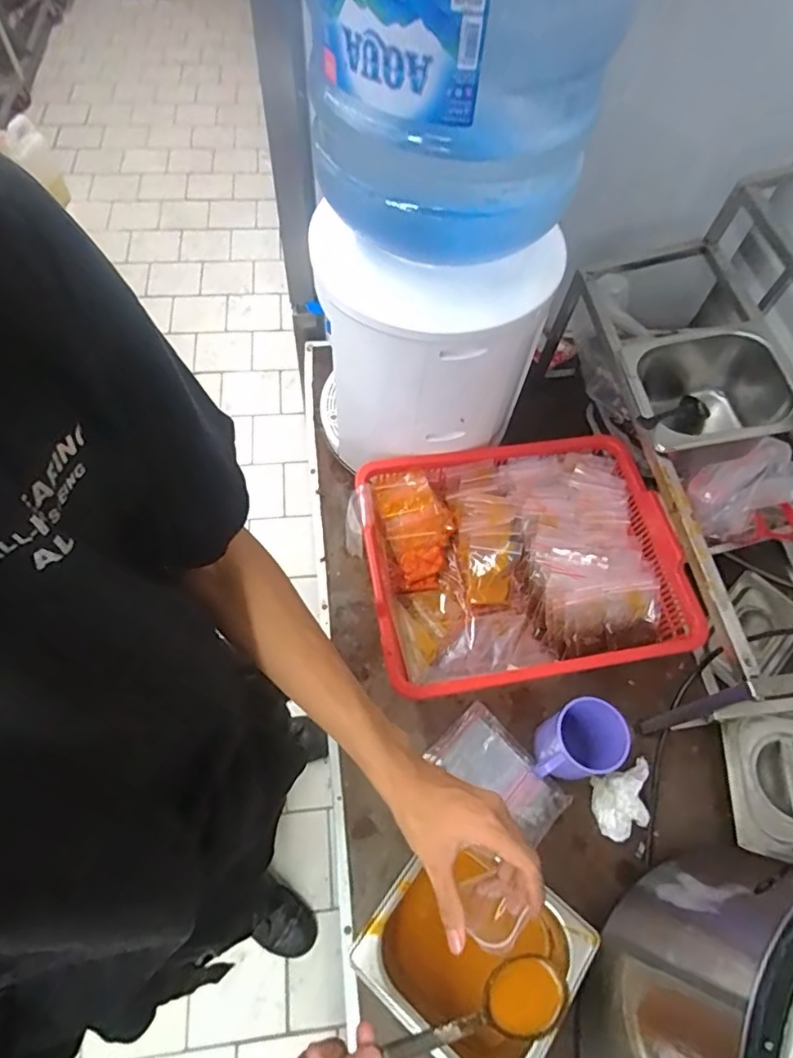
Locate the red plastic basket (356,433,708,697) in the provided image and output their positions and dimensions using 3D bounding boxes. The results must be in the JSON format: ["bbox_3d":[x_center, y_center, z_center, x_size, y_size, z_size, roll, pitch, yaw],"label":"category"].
[{"bbox_3d":[0.160,0.046,0.750,0.393,0.096,0.315,-7,62,-8],"label":"red plastic basket"}]

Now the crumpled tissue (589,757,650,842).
[{"bbox_3d":[0.264,0.312,0.647,0.079,0.042,0.072,-13,63,-11],"label":"crumpled tissue"}]

